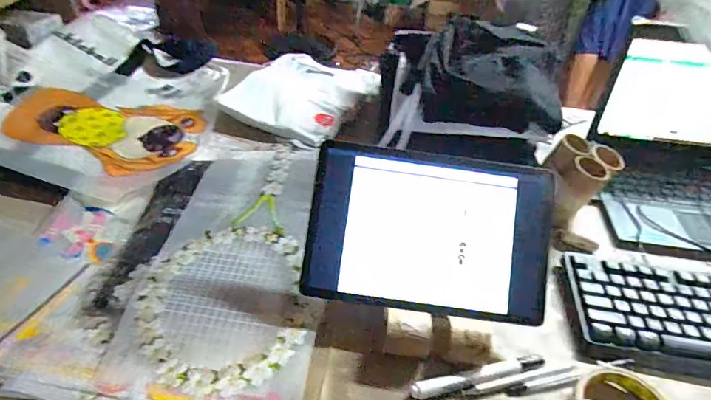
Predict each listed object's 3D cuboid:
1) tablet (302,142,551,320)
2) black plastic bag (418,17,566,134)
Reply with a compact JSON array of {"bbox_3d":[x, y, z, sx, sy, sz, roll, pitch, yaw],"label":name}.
[{"bbox_3d":[0.079,0.031,0.468,0.247,0.014,0.164,8,79,0],"label":"tablet"},{"bbox_3d":[0.181,-0.179,0.621,0.195,0.080,0.172,8,40,2],"label":"black plastic bag"}]

